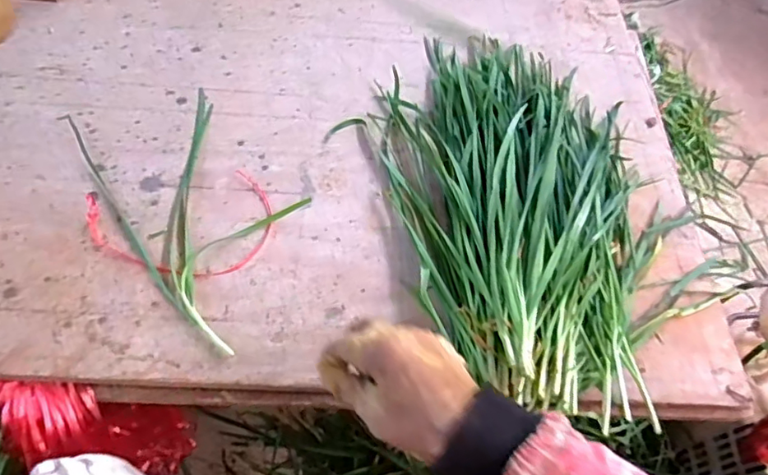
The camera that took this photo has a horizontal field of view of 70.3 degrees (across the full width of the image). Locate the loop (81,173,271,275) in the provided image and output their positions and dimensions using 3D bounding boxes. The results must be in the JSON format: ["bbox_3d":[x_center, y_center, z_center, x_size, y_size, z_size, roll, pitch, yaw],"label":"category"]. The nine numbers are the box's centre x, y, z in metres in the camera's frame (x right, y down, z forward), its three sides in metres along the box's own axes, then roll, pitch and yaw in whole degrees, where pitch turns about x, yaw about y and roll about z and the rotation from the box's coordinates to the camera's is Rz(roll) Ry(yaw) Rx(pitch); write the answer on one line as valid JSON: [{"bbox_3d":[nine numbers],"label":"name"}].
[{"bbox_3d":[-0.196,-0.011,0.532,0.171,0.017,0.121,-13,58,-12],"label":"loop"}]

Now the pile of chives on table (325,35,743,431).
[{"bbox_3d":[0.146,-0.072,0.561,0.308,0.061,0.461,-19,60,-16],"label":"pile of chives on table"}]

